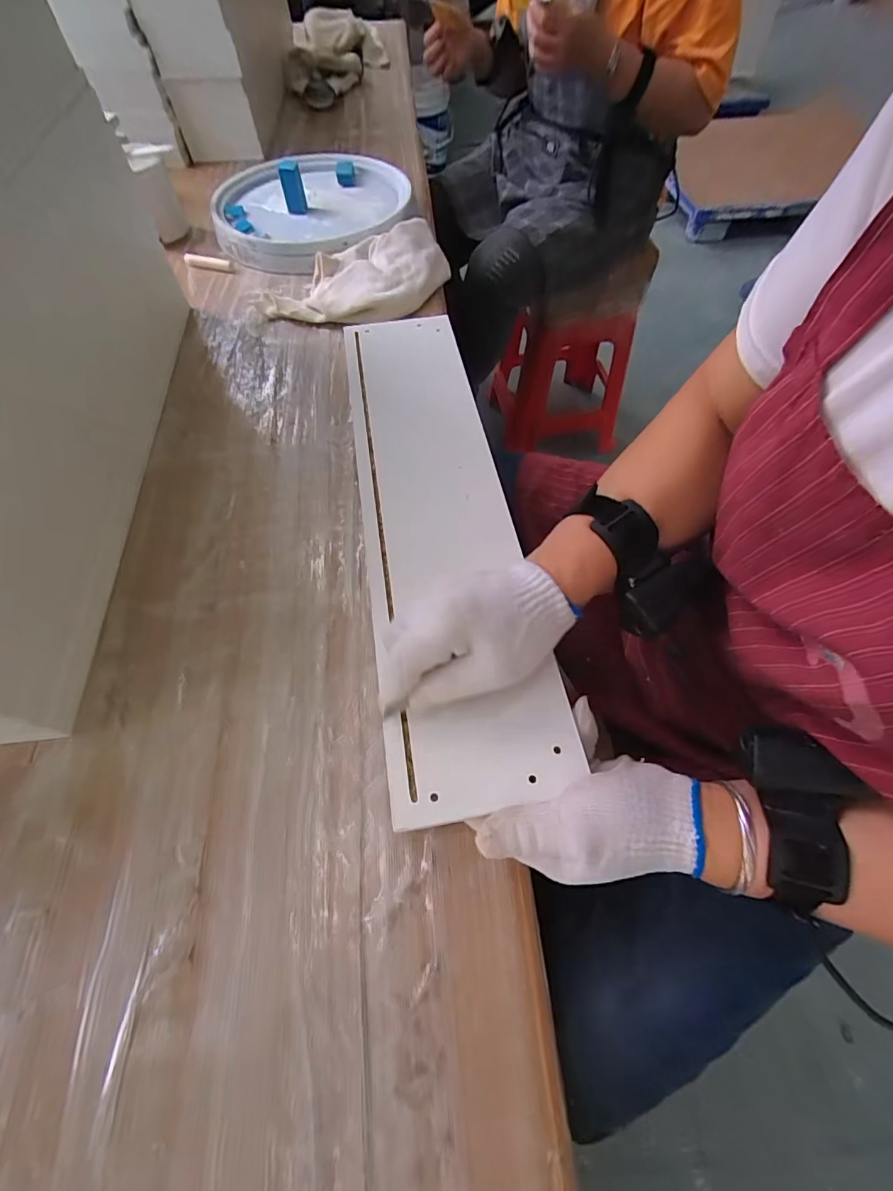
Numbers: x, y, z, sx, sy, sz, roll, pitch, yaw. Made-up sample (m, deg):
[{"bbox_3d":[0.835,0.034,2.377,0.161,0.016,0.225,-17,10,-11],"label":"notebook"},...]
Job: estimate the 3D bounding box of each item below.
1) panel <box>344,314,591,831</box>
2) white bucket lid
[{"bbox_3d":[-0.016,-0.102,0.445,0.129,0.017,0.564,-9,58,-3],"label":"panel"},{"bbox_3d":[-0.209,-0.606,0.726,0.290,0.054,0.296,0,61,1],"label":"white bucket lid"}]

